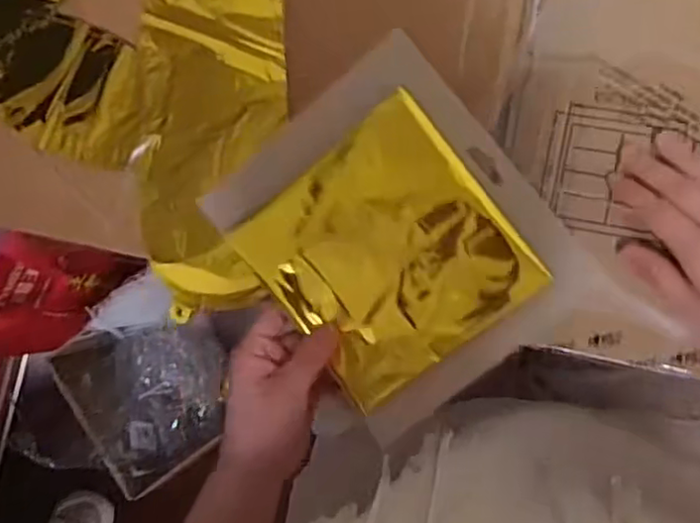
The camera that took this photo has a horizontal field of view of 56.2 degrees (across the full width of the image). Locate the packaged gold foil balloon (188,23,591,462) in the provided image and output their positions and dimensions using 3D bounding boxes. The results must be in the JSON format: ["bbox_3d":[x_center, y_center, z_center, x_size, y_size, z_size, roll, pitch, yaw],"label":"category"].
[{"bbox_3d":[0.028,-0.014,0.402,0.164,0.025,0.195,-37,83,6],"label":"packaged gold foil balloon"}]

